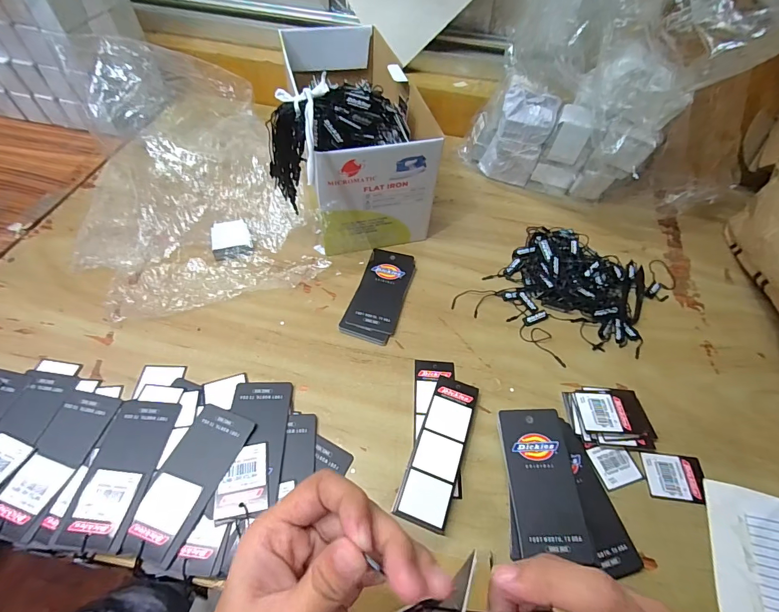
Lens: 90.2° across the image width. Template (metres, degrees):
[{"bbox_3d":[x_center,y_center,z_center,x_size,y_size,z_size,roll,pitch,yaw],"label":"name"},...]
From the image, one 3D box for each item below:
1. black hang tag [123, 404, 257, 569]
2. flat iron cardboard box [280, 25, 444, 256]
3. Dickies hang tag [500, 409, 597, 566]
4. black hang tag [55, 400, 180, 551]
[{"bbox_3d":[-0.151,0.131,0.295,0.049,0.005,0.108,15,53,12],"label":"black hang tag"},{"bbox_3d":[-0.044,-0.211,0.480,0.133,0.136,0.302,-9,55,-11],"label":"flat iron cardboard box"},{"bbox_3d":[0.119,0.132,0.300,0.050,0.005,0.104,-2,56,1],"label":"Dickies hang tag"},{"bbox_3d":[-0.203,0.124,0.299,0.051,0.006,0.107,2,50,-1],"label":"black hang tag"}]

